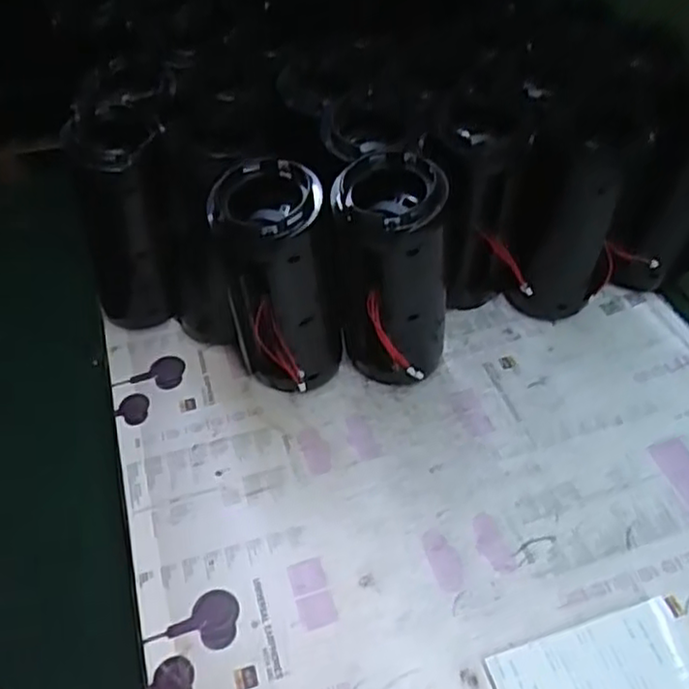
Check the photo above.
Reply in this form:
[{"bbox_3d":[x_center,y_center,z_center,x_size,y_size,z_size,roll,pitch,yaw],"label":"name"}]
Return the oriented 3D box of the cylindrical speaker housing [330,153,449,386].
[{"bbox_3d":[0.027,-0.031,0.424,0.060,0.147,0.055,-2,46,2],"label":"cylindrical speaker housing"}]

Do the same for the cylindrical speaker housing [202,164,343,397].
[{"bbox_3d":[-0.038,-0.030,0.428,0.064,0.145,0.062,-8,46,-4],"label":"cylindrical speaker housing"}]

